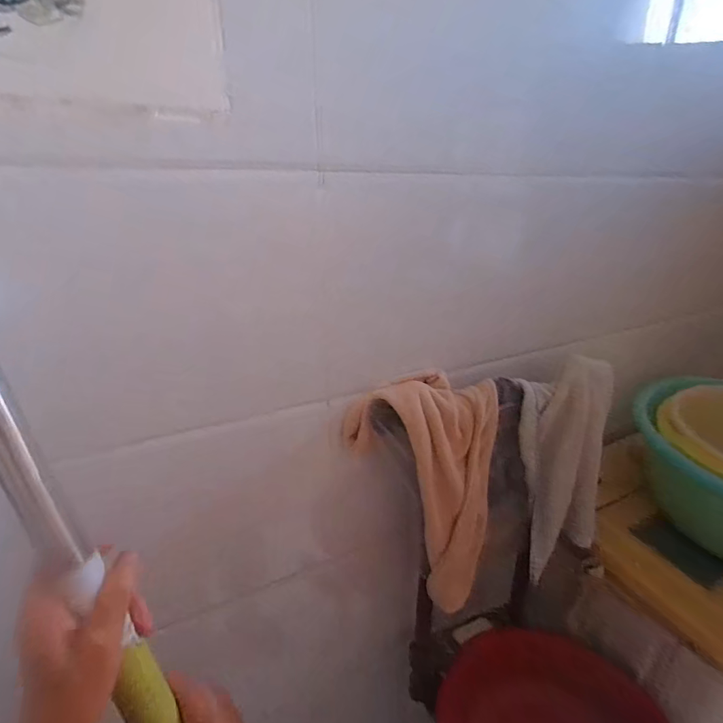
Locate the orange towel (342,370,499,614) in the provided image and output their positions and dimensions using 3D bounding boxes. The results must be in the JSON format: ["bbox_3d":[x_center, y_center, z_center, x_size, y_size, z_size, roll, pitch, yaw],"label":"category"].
[{"bbox_3d":[0.097,0.191,0.675,0.203,0.355,0.117,6,22,16],"label":"orange towel"}]

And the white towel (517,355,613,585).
[{"bbox_3d":[0.341,0.175,0.723,0.130,0.350,0.096,-17,27,-36],"label":"white towel"}]

